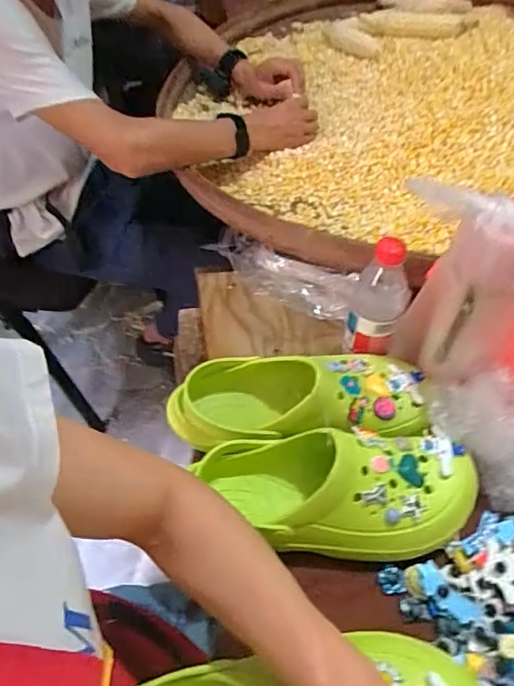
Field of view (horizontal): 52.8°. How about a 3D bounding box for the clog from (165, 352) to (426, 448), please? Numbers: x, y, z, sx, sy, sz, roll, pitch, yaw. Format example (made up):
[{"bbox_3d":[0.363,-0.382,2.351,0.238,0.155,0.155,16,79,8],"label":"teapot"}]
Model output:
[{"bbox_3d":[0.043,0.058,0.569,0.262,0.092,0.114,-4,49,-4],"label":"clog"}]

